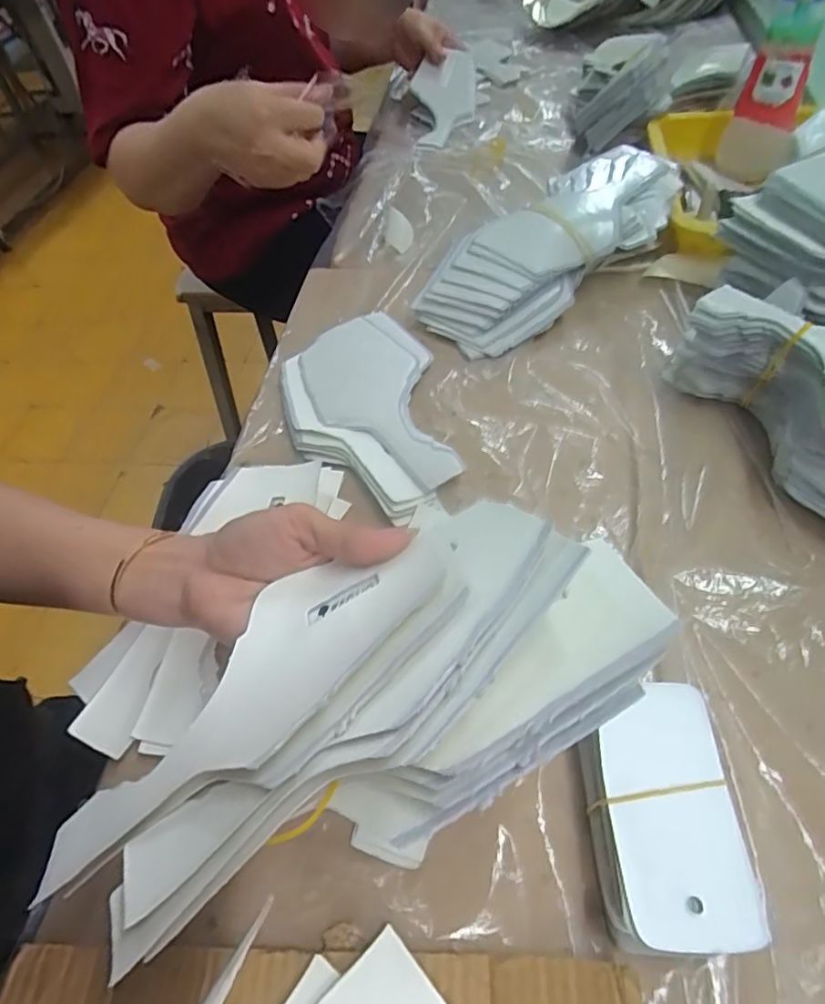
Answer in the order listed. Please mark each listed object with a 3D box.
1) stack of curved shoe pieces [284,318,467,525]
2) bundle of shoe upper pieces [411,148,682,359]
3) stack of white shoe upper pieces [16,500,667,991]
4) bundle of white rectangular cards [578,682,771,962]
[{"bbox_3d":[-0.038,-0.075,0.449,0.118,0.014,0.209,-15,54,-6],"label":"stack of curved shoe pieces"},{"bbox_3d":[0.134,-0.240,0.517,0.276,0.069,0.118,-37,59,-20],"label":"bundle of shoe upper pieces"},{"bbox_3d":[-0.024,0.064,0.208,0.229,0.057,0.119,-16,54,-6],"label":"stack of white shoe upper pieces"},{"bbox_3d":[0.113,0.145,0.262,0.061,0.034,0.102,-4,54,2],"label":"bundle of white rectangular cards"}]

